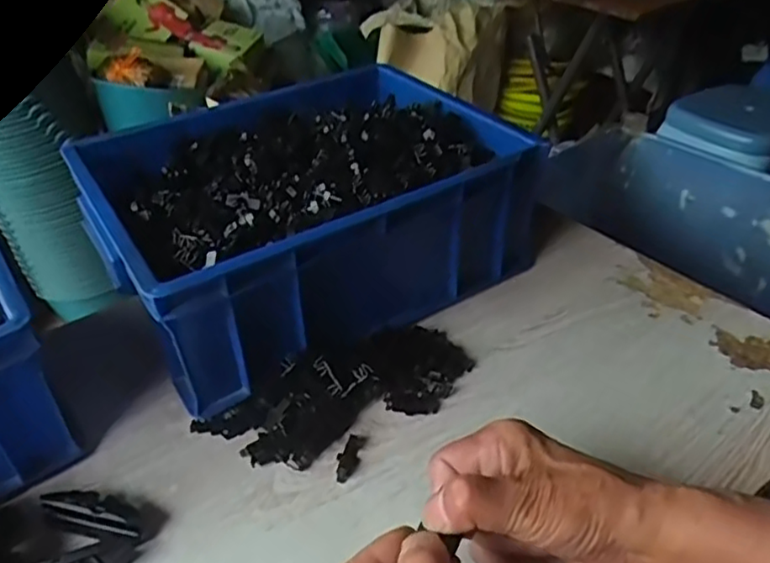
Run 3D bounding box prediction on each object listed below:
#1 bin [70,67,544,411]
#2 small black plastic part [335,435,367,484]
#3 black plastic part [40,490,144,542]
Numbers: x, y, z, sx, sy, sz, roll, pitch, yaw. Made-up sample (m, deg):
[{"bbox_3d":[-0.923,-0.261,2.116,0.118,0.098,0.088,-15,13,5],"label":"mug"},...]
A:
[{"bbox_3d":[-0.068,-0.056,0.562,0.312,0.135,0.243,-24,41,-26],"label":"bin"},{"bbox_3d":[-0.024,0.118,0.438,0.014,0.007,0.039,6,37,13],"label":"small black plastic part"},{"bbox_3d":[-0.178,0.142,0.402,0.064,0.022,0.025,11,39,18],"label":"black plastic part"}]

